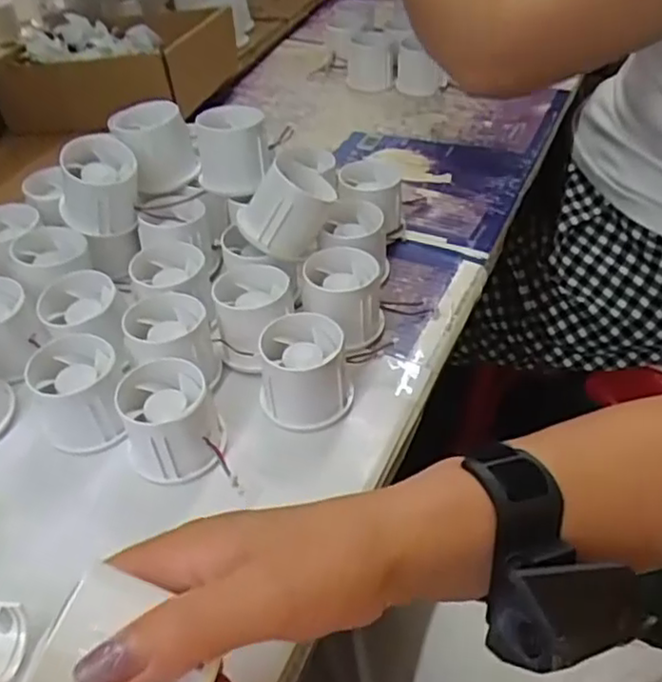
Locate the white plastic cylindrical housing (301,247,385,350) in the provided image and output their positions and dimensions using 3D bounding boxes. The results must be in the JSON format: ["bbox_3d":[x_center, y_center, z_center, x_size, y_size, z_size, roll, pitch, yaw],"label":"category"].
[{"bbox_3d":[0.009,-0.031,0.460,0.055,0.049,0.059,-2,44,2],"label":"white plastic cylindrical housing"}]

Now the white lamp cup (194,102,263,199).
[{"bbox_3d":[-0.074,-0.143,0.505,0.054,0.050,0.044,0,44,3],"label":"white lamp cup"}]

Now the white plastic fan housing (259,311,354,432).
[{"bbox_3d":[-0.017,0.019,0.408,0.053,0.050,0.050,-7,44,-4],"label":"white plastic fan housing"}]

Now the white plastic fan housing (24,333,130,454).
[{"bbox_3d":[-0.153,0.034,0.405,0.053,0.049,0.054,-2,44,2],"label":"white plastic fan housing"}]

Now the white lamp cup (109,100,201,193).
[{"bbox_3d":[-0.136,-0.151,0.513,0.053,0.052,0.054,-2,44,2],"label":"white lamp cup"}]

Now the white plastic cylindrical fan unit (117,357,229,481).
[{"bbox_3d":[-0.094,0.048,0.388,0.055,0.050,0.056,-2,44,2],"label":"white plastic cylindrical fan unit"}]

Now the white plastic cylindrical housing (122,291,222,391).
[{"bbox_3d":[-0.100,0.002,0.425,0.056,0.045,0.053,-2,44,2],"label":"white plastic cylindrical housing"}]

